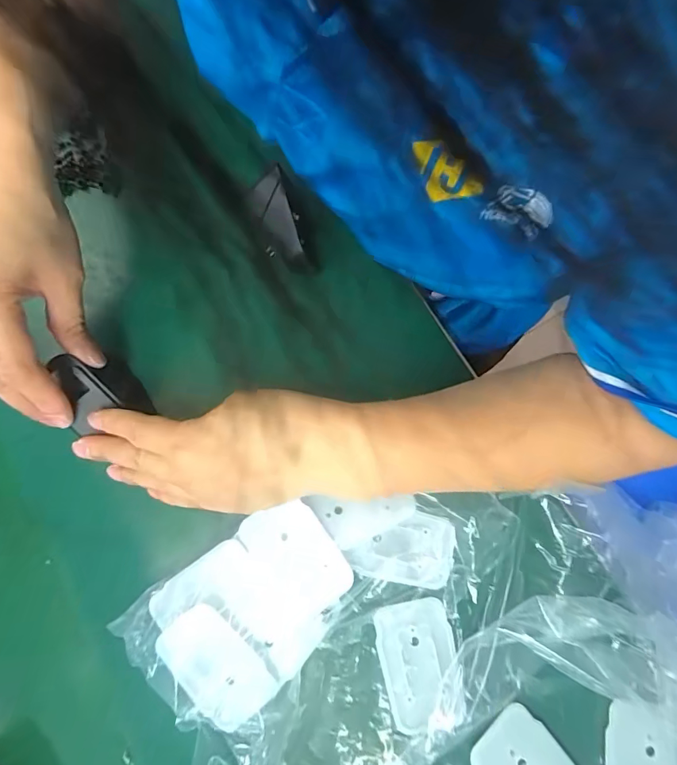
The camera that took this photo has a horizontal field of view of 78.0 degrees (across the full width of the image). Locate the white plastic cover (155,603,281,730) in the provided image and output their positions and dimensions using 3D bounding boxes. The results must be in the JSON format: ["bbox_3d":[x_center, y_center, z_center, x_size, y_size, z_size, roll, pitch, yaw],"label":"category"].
[{"bbox_3d":[-0.072,0.165,0.241,0.043,0.005,0.069,-43,81,-3],"label":"white plastic cover"}]

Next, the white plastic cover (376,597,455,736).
[{"bbox_3d":[0.048,0.167,0.248,0.044,0.009,0.067,-13,81,2],"label":"white plastic cover"}]

